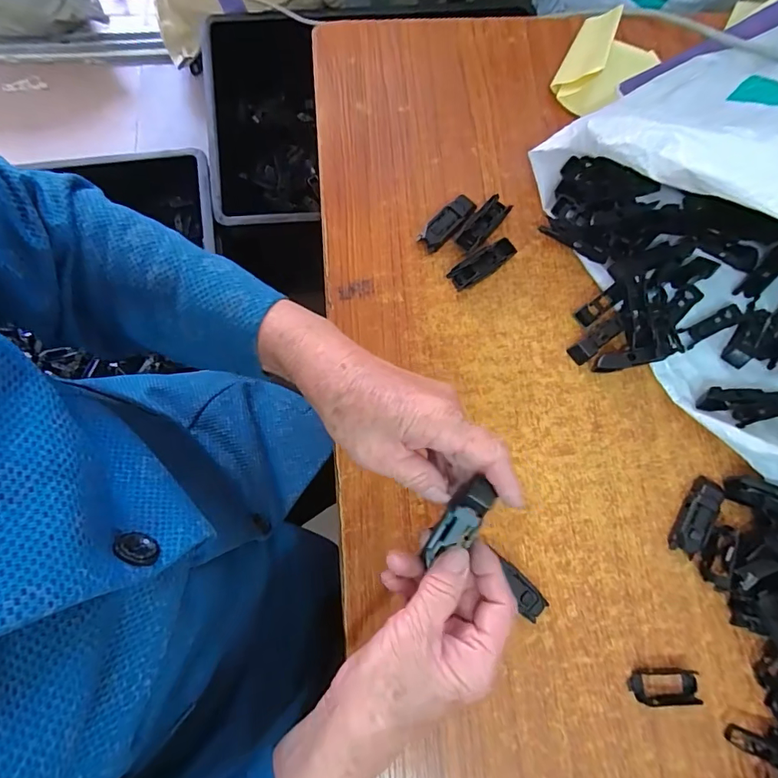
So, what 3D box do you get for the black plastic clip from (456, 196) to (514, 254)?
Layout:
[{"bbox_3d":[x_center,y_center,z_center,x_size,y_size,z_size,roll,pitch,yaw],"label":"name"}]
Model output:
[{"bbox_3d":[0.088,-0.153,0.420,0.022,0.014,0.058,39,80,8],"label":"black plastic clip"}]

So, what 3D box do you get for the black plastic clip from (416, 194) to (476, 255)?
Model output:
[{"bbox_3d":[0.054,-0.155,0.418,0.023,0.016,0.061,44,81,9],"label":"black plastic clip"}]

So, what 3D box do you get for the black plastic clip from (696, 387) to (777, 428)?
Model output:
[{"bbox_3d":[0.308,0.016,0.381,0.081,0.018,0.031,2,77,0],"label":"black plastic clip"}]

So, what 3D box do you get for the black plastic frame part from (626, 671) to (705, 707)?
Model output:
[{"bbox_3d":[0.210,0.226,0.338,0.054,0.012,0.023,-2,77,-1],"label":"black plastic frame part"}]

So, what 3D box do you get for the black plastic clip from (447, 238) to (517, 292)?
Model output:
[{"bbox_3d":[0.085,-0.114,0.410,0.064,0.014,0.021,-34,80,-7],"label":"black plastic clip"}]

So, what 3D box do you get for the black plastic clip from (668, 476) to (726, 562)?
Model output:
[{"bbox_3d":[0.253,0.104,0.366,0.025,0.013,0.065,30,79,6],"label":"black plastic clip"}]

